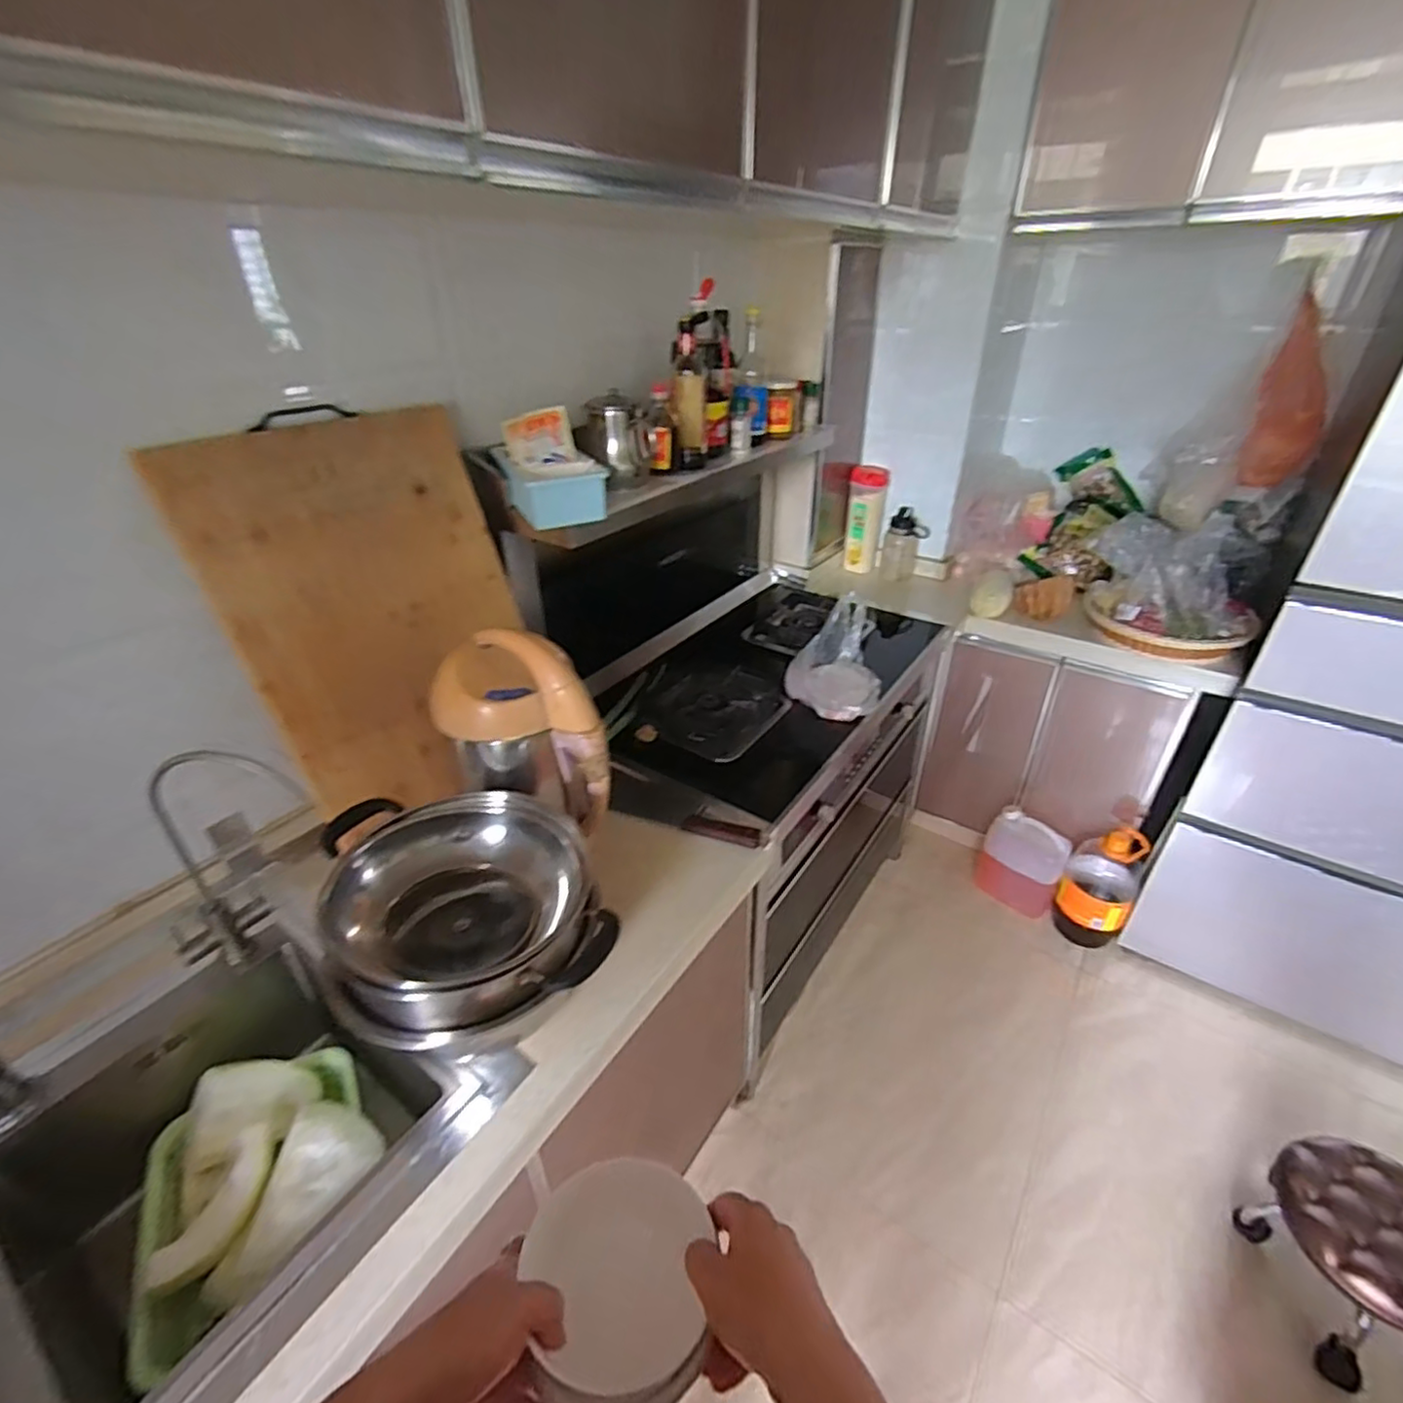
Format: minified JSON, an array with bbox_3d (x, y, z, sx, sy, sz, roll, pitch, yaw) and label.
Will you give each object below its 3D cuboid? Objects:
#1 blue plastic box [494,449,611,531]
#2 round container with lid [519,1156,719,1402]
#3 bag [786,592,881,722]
[{"bbox_3d":[-0.222,-0.320,0.985,0.119,0.070,0.162,-19,38,-24],"label":"blue plastic box"},{"bbox_3d":[-0.056,0.378,0.430,0.114,0.033,0.124,-4,34,3],"label":"round container with lid"},{"bbox_3d":[0.272,-0.079,1.254,0.151,0.154,0.183,-23,40,-29],"label":"bag"}]

